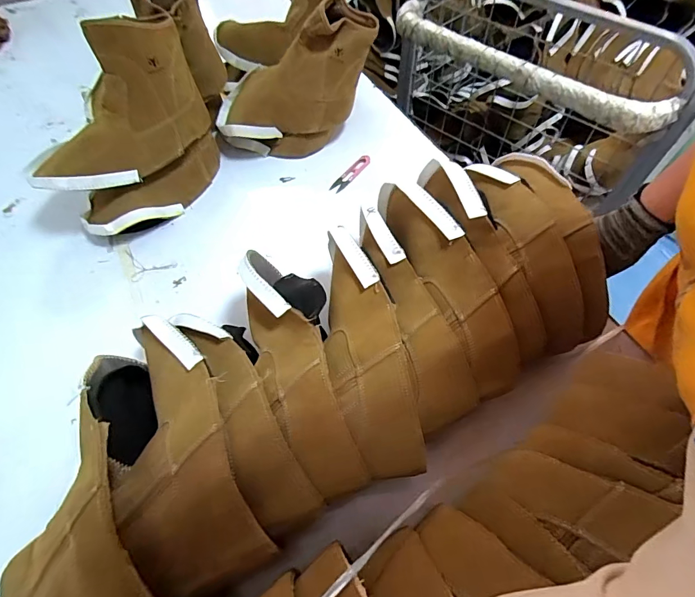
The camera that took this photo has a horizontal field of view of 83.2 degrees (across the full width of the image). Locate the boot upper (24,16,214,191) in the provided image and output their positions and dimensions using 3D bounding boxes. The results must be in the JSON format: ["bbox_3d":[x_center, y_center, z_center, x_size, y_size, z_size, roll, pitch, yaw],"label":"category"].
[{"bbox_3d":[-0.336,-0.278,0.565,0.110,0.158,0.282,29,62,18],"label":"boot upper"}]

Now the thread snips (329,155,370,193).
[{"bbox_3d":[0.008,-0.224,0.702,0.025,0.008,0.103,34,64,20],"label":"thread snips"}]

